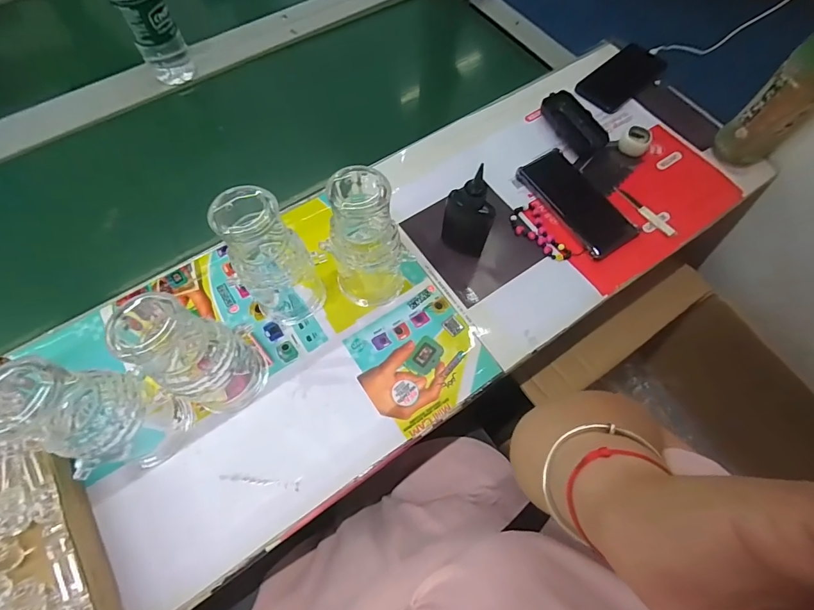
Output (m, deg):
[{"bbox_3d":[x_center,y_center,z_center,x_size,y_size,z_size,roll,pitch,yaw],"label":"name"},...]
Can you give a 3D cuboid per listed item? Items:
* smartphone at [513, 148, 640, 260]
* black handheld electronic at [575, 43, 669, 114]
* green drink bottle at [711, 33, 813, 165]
[{"bbox_3d":[0.230,-0.141,0.539,0.081,0.010,0.164,-31,70,-13],"label":"smartphone"},{"bbox_3d":[0.343,-0.363,0.635,0.167,0.011,0.074,-40,72,-16],"label":"black handheld electronic"},{"bbox_3d":[0.480,-0.262,0.494,0.074,0.195,0.067,-37,72,-15],"label":"green drink bottle"}]

